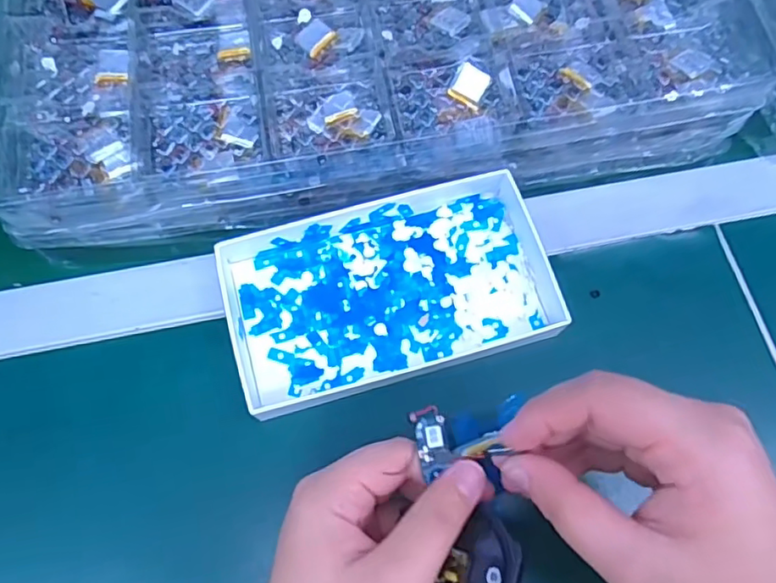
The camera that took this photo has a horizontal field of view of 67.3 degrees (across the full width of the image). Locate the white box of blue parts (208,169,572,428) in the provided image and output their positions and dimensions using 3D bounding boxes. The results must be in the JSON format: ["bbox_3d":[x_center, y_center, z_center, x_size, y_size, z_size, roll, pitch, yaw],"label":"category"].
[{"bbox_3d":[0.003,-0.005,0.328,0.181,0.025,0.102,-15,70,-6],"label":"white box of blue parts"}]

